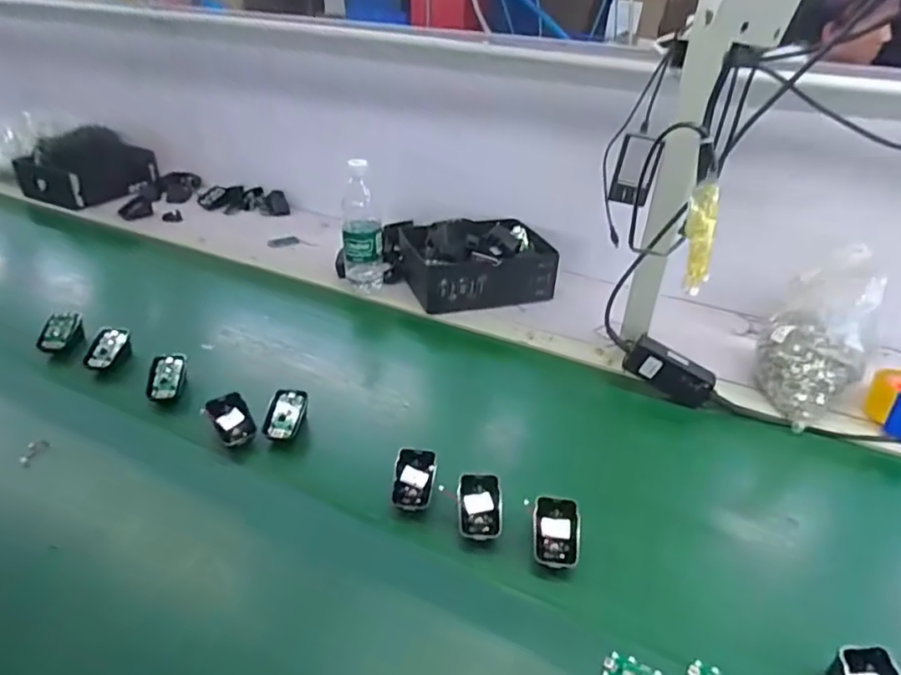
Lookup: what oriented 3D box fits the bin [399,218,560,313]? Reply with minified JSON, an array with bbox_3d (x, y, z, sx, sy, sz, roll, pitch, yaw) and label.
[{"bbox_3d":[0.050,-0.133,1.011,0.252,0.091,0.181,-6,35,-14],"label":"bin"}]

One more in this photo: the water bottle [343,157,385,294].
[{"bbox_3d":[-0.147,-0.177,0.946,0.064,0.228,0.058,-1,34,-7],"label":"water bottle"}]

